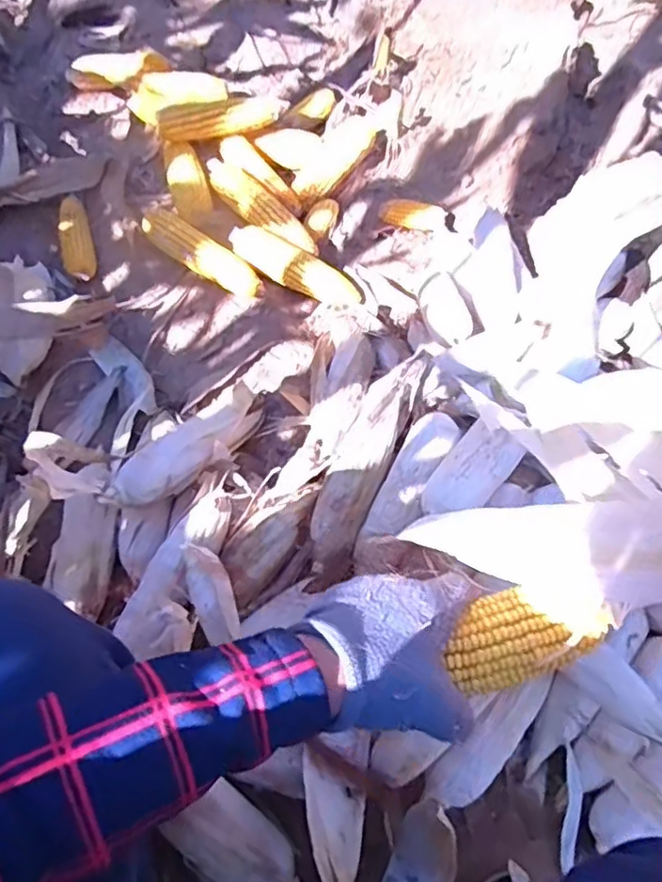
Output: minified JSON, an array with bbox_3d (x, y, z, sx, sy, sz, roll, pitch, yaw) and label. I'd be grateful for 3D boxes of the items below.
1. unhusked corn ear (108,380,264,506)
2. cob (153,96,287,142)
[{"bbox_3d":[-0.153,0.006,0.716,0.072,0.051,0.218,38,53,16],"label":"unhusked corn ear"},{"bbox_3d":[-0.150,-0.468,0.915,0.195,0.048,0.043,-21,68,-21],"label":"cob"}]

